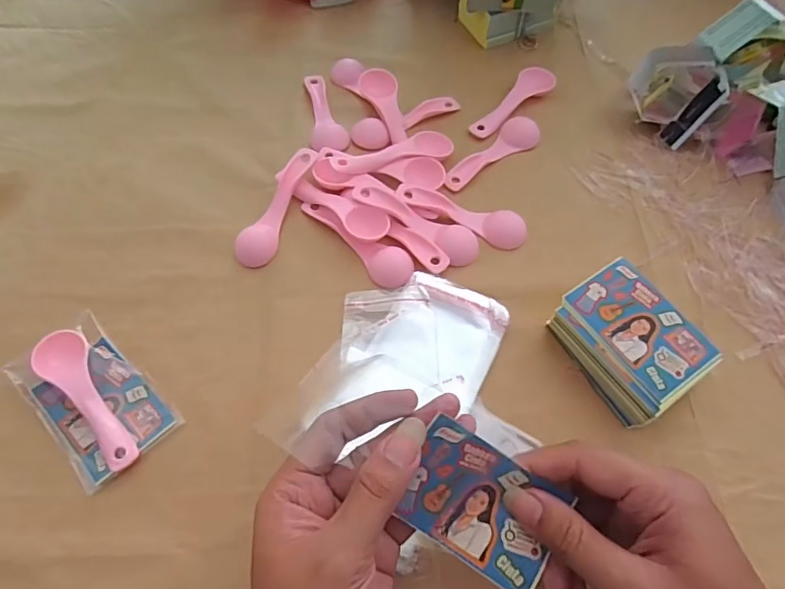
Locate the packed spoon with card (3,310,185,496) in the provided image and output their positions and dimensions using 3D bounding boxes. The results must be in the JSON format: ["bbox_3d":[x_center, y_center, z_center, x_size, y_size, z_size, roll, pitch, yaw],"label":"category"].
[{"bbox_3d":[-0.206,0.069,0.341,0.066,0.016,0.111,-40,68,-19],"label":"packed spoon with card"}]

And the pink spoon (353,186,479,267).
[{"bbox_3d":[0.021,-0.061,0.403,0.106,0.020,0.034,31,65,16],"label":"pink spoon"}]

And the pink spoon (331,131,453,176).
[{"bbox_3d":[0.001,-0.122,0.430,0.107,0.022,0.031,-17,62,-9],"label":"pink spoon"}]

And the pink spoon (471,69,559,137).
[{"bbox_3d":[0.118,-0.183,0.476,0.035,0.010,0.109,34,66,17],"label":"pink spoon"}]

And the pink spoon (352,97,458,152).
[{"bbox_3d":[0.015,-0.162,0.468,0.109,0.011,0.039,-21,63,-11],"label":"pink spoon"}]

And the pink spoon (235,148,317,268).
[{"bbox_3d":[-0.095,-0.074,0.408,0.030,0.010,0.111,21,76,11],"label":"pink spoon"}]

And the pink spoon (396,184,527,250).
[{"bbox_3d":[0.059,-0.070,0.411,0.107,0.017,0.032,23,64,12],"label":"pink spoon"}]

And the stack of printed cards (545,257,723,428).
[{"bbox_3d":[0.163,0.034,0.348,0.076,0.035,0.095,-30,65,-16],"label":"stack of printed cards"}]

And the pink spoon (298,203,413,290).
[{"bbox_3d":[-0.031,-0.044,0.395,0.108,0.015,0.032,33,66,17],"label":"pink spoon"}]

